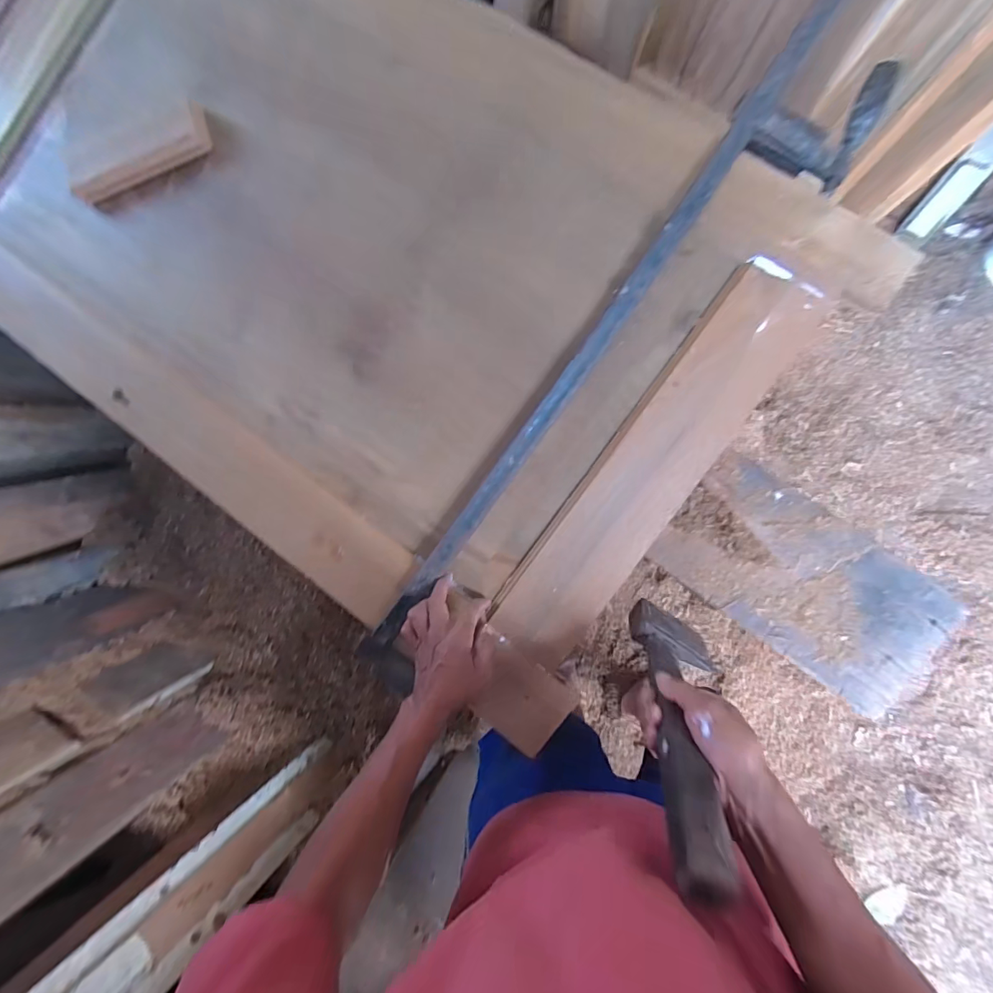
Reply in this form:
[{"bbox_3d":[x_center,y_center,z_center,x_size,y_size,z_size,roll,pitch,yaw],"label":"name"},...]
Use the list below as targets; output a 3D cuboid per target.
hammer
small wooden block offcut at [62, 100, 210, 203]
[{"bbox_3d":[0.196,0.223,0.470,0.102,0.335,0.034,18,114,9],"label":"hammer"},{"bbox_3d":[-0.562,-0.541,0.702,0.231,0.019,0.091,-15,86,7],"label":"small wooden block offcut"}]

